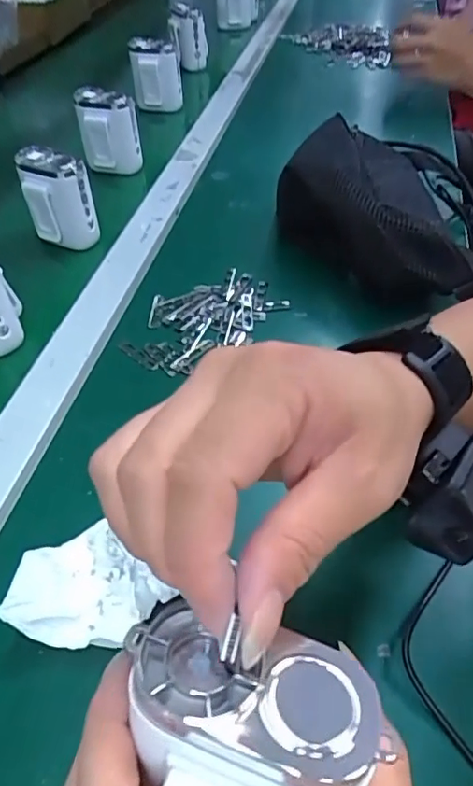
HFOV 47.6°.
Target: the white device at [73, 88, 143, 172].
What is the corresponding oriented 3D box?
[{"bbox_3d":[-0.147,-0.304,0.624,0.066,0.083,0.036,-9,48,-10],"label":"white device"}]

